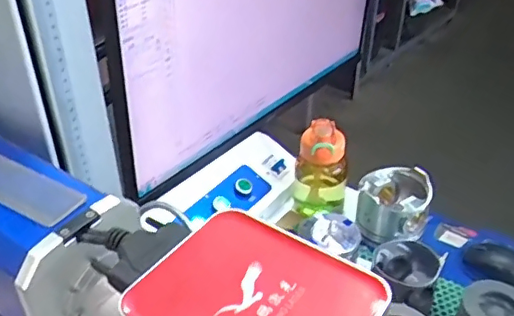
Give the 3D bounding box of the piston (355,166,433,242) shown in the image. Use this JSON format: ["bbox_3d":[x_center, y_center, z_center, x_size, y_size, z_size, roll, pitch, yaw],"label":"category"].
[{"bbox_3d":[0.221,0.069,0.924,0.112,0.091,0.104,9,36,14],"label":"piston"}]

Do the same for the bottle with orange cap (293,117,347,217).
[{"bbox_3d":[0.108,0.026,0.966,0.087,0.180,0.072,5,35,8],"label":"bottle with orange cap"}]

